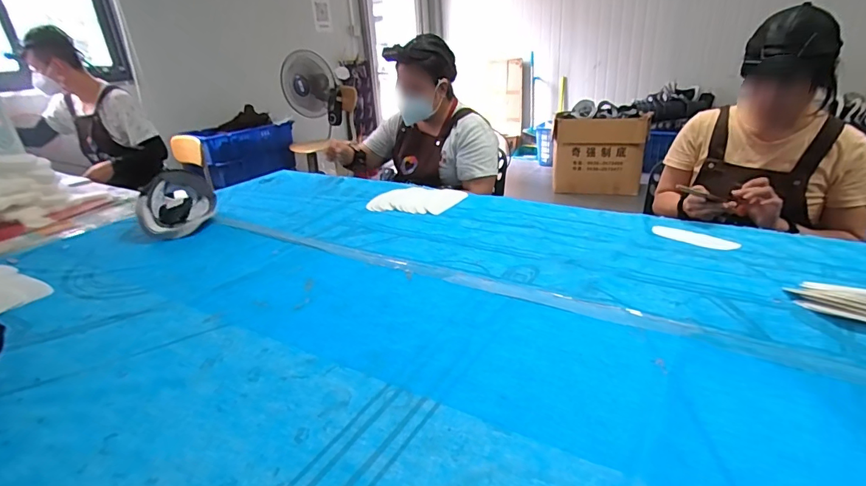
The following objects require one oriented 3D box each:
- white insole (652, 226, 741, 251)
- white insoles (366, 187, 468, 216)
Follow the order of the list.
[{"bbox_3d":[0.554,-0.012,0.966,0.162,0.008,0.057,17,31,42],"label":"white insole"},{"bbox_3d":[-0.047,-0.126,1.312,0.251,0.026,0.157,4,24,19],"label":"white insoles"}]

